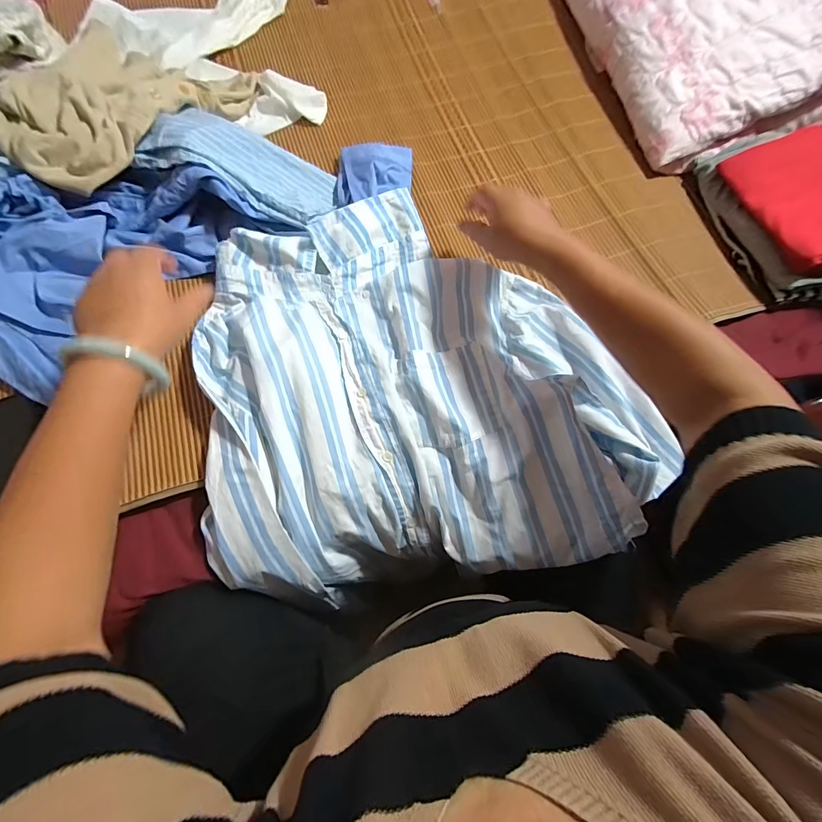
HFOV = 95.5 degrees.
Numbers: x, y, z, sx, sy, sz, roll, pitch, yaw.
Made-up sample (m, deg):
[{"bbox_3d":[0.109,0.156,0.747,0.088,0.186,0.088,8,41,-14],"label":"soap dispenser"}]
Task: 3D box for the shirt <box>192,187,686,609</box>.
[{"bbox_3d":[0.012,-0.035,0.478,0.501,0.108,0.463,-9,72,-6],"label":"shirt"}]

